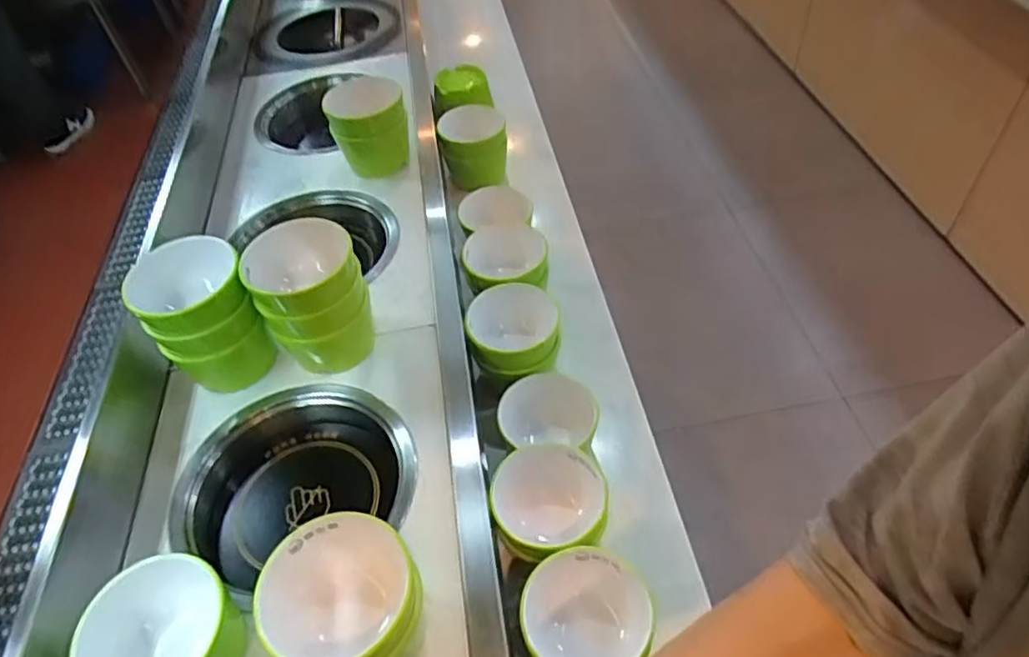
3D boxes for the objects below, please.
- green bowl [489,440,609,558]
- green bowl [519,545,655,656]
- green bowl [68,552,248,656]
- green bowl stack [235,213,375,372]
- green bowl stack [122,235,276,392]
[{"bbox_3d":[0.034,0.172,0.641,0.105,0.055,0.103,-3,48,4],"label":"green bowl"},{"bbox_3d":[0.062,0.252,0.566,0.108,0.054,0.110,-3,48,4],"label":"green bowl"},{"bbox_3d":[-0.268,0.239,0.508,0.095,0.067,0.106,17,53,21],"label":"green bowl"},{"bbox_3d":[-0.209,-0.029,0.698,0.103,0.133,0.101,-14,48,-6],"label":"green bowl stack"},{"bbox_3d":[-0.319,-0.013,0.690,0.100,0.129,0.089,-26,51,-15],"label":"green bowl stack"}]

